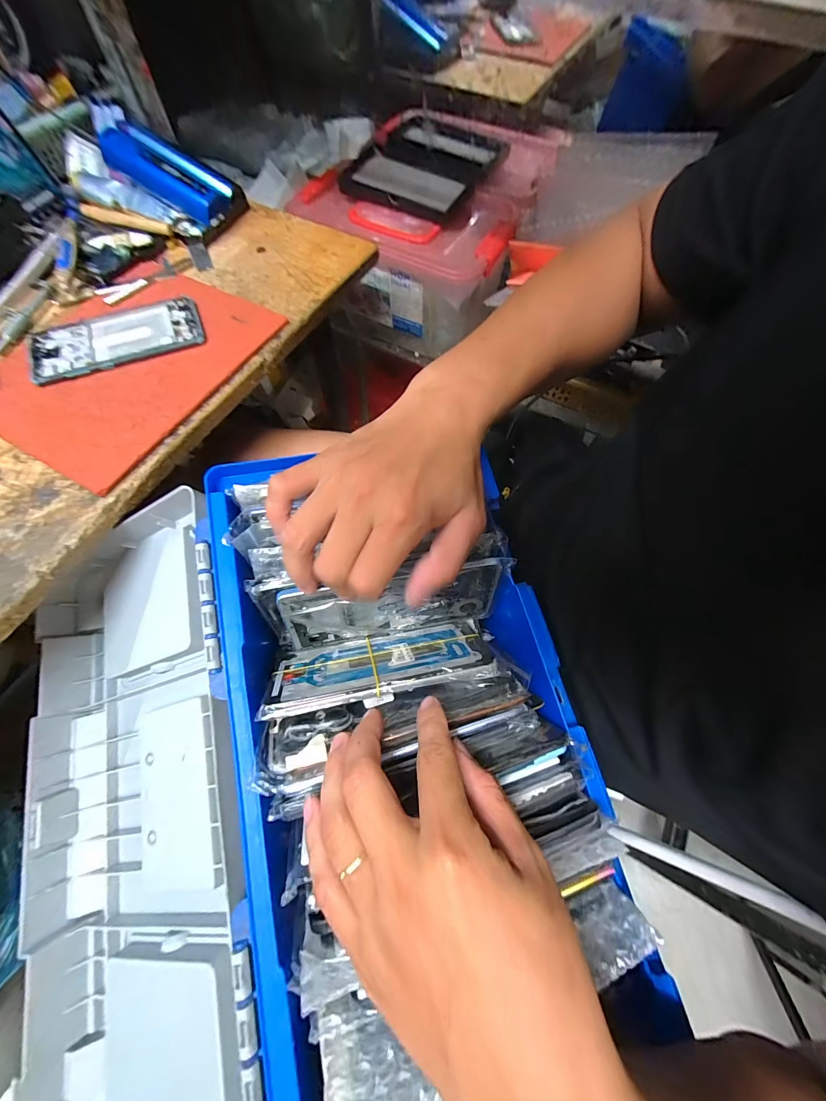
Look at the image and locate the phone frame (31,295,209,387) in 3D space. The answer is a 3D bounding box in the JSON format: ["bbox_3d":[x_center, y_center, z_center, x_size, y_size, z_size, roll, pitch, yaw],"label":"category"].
[{"bbox_3d":[-0.293,-0.212,0.372,0.154,0.008,0.077,-23,70,-12],"label":"phone frame"}]

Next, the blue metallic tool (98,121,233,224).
[{"bbox_3d":[-0.287,-0.444,0.438,0.132,0.034,0.053,24,67,-13],"label":"blue metallic tool"}]

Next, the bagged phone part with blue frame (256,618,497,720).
[{"bbox_3d":[-0.019,0.085,0.282,0.167,0.077,0.014,-9,105,-13],"label":"bagged phone part with blue frame"}]

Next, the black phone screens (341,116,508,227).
[{"bbox_3d":[0.014,-0.583,0.570,0.189,0.042,0.202,27,68,10],"label":"black phone screens"}]

